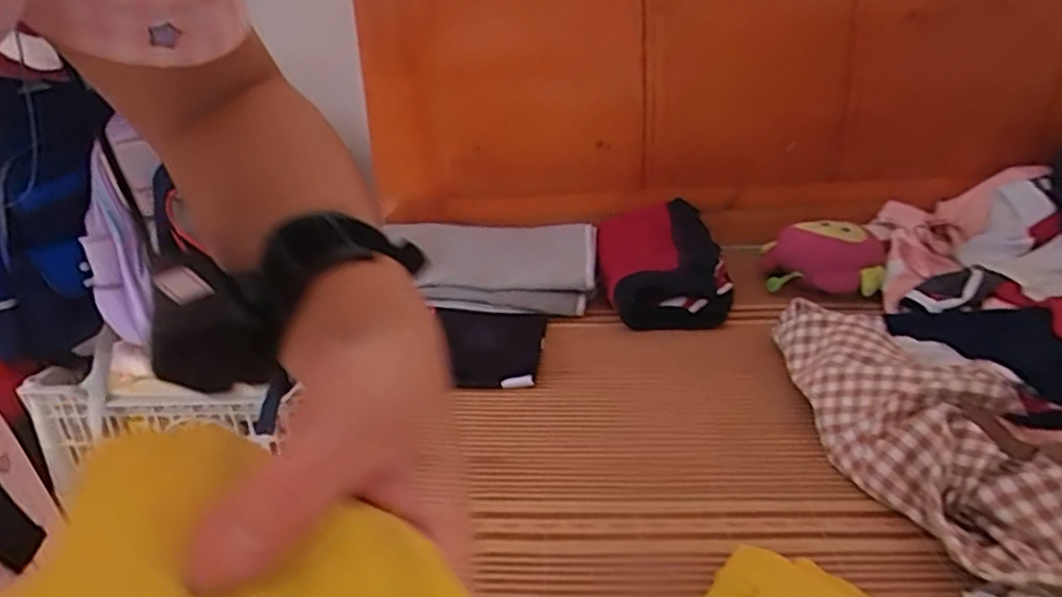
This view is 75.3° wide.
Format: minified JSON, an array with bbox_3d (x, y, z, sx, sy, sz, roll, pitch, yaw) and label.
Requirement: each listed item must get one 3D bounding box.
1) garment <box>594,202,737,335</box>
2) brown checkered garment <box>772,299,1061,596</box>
[{"bbox_3d":[0.181,-0.053,0.983,0.163,0.057,0.279,-19,33,8],"label":"garment"},{"bbox_3d":[0.346,0.089,0.601,0.165,0.069,0.487,-8,26,-11],"label":"brown checkered garment"}]

